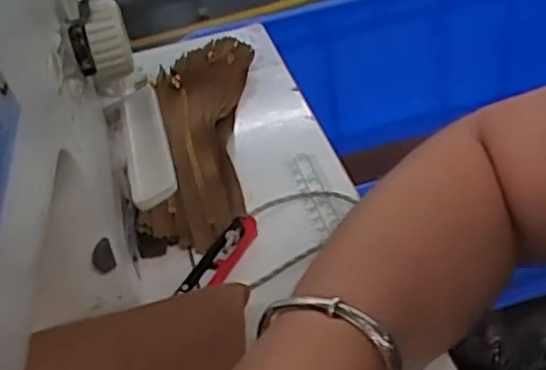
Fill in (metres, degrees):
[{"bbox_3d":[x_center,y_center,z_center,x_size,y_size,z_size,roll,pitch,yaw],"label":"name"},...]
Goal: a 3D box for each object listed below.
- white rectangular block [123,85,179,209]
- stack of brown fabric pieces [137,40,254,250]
[{"bbox_3d":[-0.071,-0.024,0.380,0.023,0.014,0.096,-14,38,-6],"label":"white rectangular block"},{"bbox_3d":[-0.056,-0.038,0.482,0.072,0.032,0.207,-5,38,5],"label":"stack of brown fabric pieces"}]

